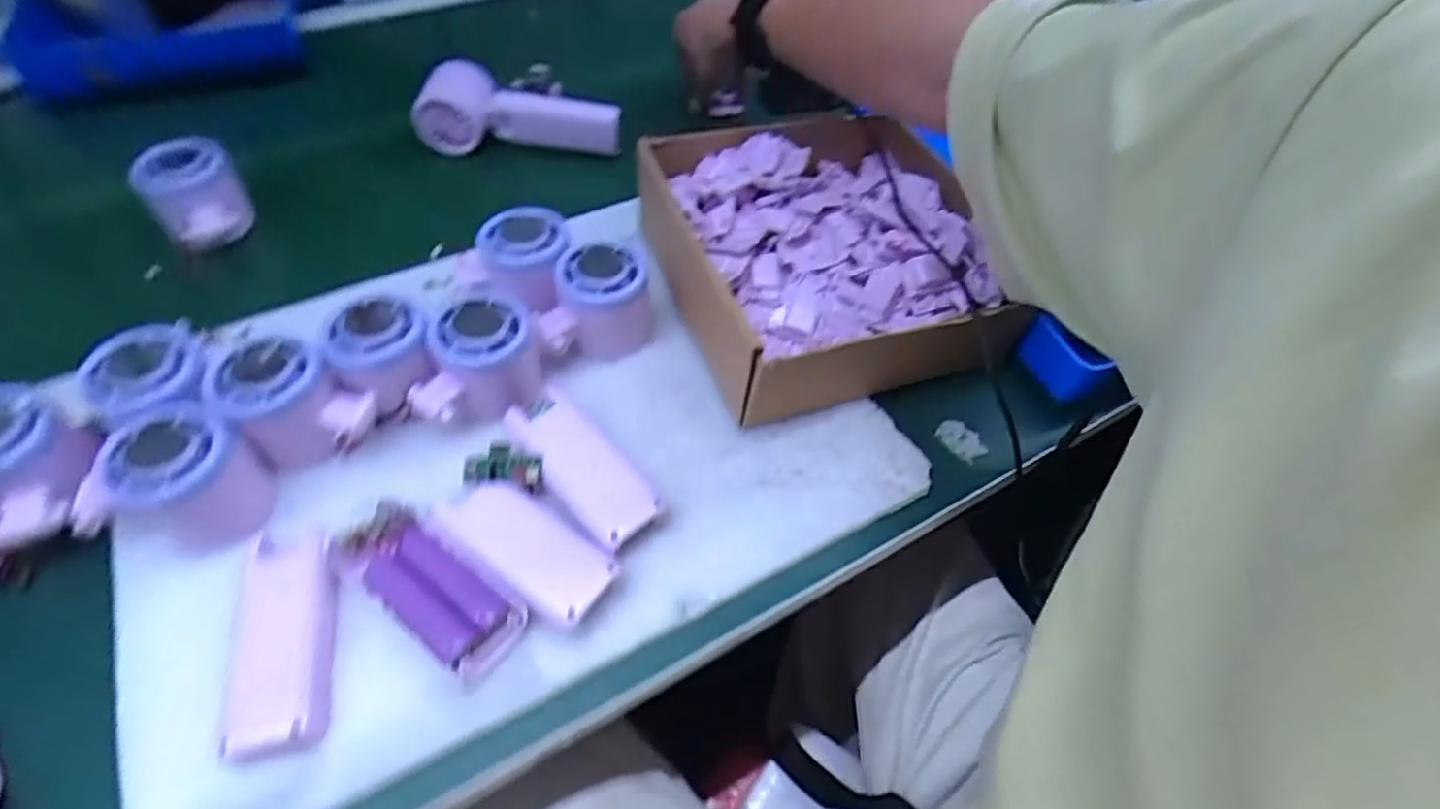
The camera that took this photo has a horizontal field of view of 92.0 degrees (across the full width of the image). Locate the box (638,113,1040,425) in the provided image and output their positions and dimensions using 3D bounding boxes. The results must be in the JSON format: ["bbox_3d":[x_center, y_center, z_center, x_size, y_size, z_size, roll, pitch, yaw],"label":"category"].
[{"bbox_3d":[0.066,-0.107,0.473,0.205,0.079,0.220,-15,55,-13],"label":"box"}]

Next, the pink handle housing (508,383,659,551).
[{"bbox_3d":[-0.078,0.033,0.380,0.042,0.024,0.105,-38,62,-26],"label":"pink handle housing"}]

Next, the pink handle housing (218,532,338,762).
[{"bbox_3d":[-0.200,0.110,0.322,0.038,0.020,0.096,-8,53,-8],"label":"pink handle housing"}]

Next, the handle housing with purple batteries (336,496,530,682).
[{"bbox_3d":[-0.141,0.089,0.338,0.095,0.025,0.040,30,57,19],"label":"handle housing with purple batteries"}]

